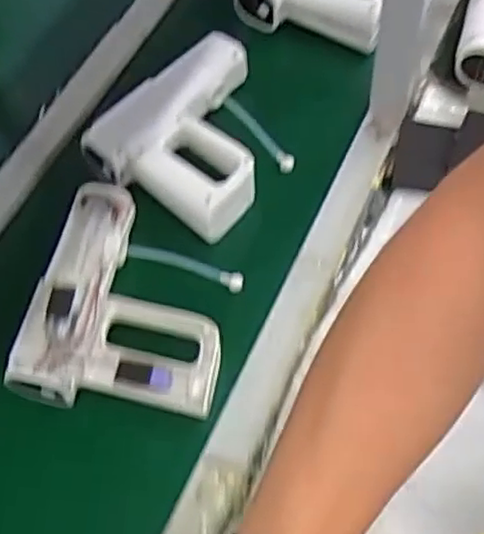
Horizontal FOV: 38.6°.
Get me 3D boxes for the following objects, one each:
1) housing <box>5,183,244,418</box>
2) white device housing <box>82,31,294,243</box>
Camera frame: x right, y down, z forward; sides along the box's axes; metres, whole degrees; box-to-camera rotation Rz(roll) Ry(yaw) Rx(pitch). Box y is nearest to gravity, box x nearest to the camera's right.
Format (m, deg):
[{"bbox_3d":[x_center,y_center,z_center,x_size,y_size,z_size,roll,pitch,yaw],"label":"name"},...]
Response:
[{"bbox_3d":[-0.104,0.031,0.660,0.186,0.047,0.222,10,60,10],"label":"housing"},{"bbox_3d":[-0.031,-0.151,0.757,0.184,0.055,0.214,34,67,21],"label":"white device housing"}]

